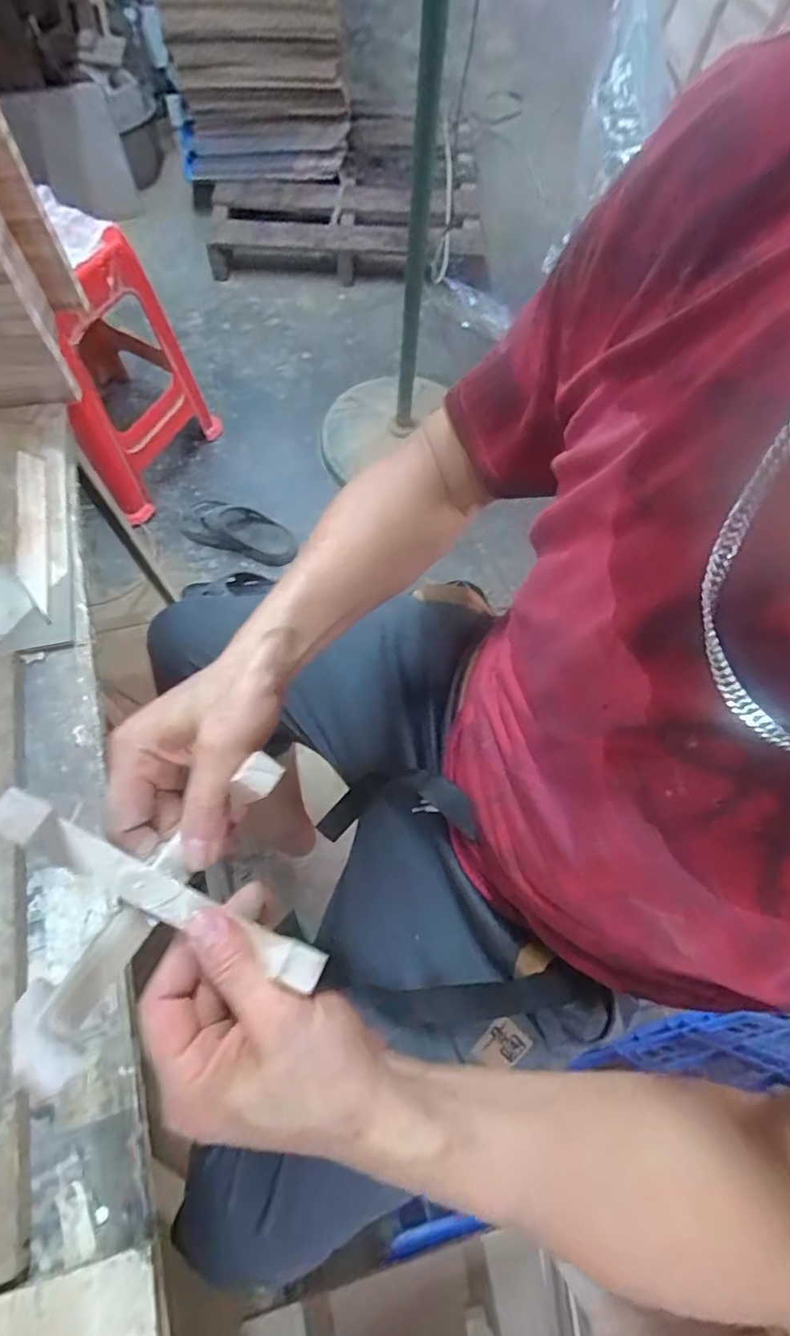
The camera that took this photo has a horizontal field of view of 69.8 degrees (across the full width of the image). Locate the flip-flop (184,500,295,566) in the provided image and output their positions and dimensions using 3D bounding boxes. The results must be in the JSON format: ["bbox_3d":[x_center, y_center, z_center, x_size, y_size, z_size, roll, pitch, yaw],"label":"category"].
[{"bbox_3d":[-0.369,-0.325,1.343,0.270,0.038,0.124,16,67,4],"label":"flip-flop"}]

